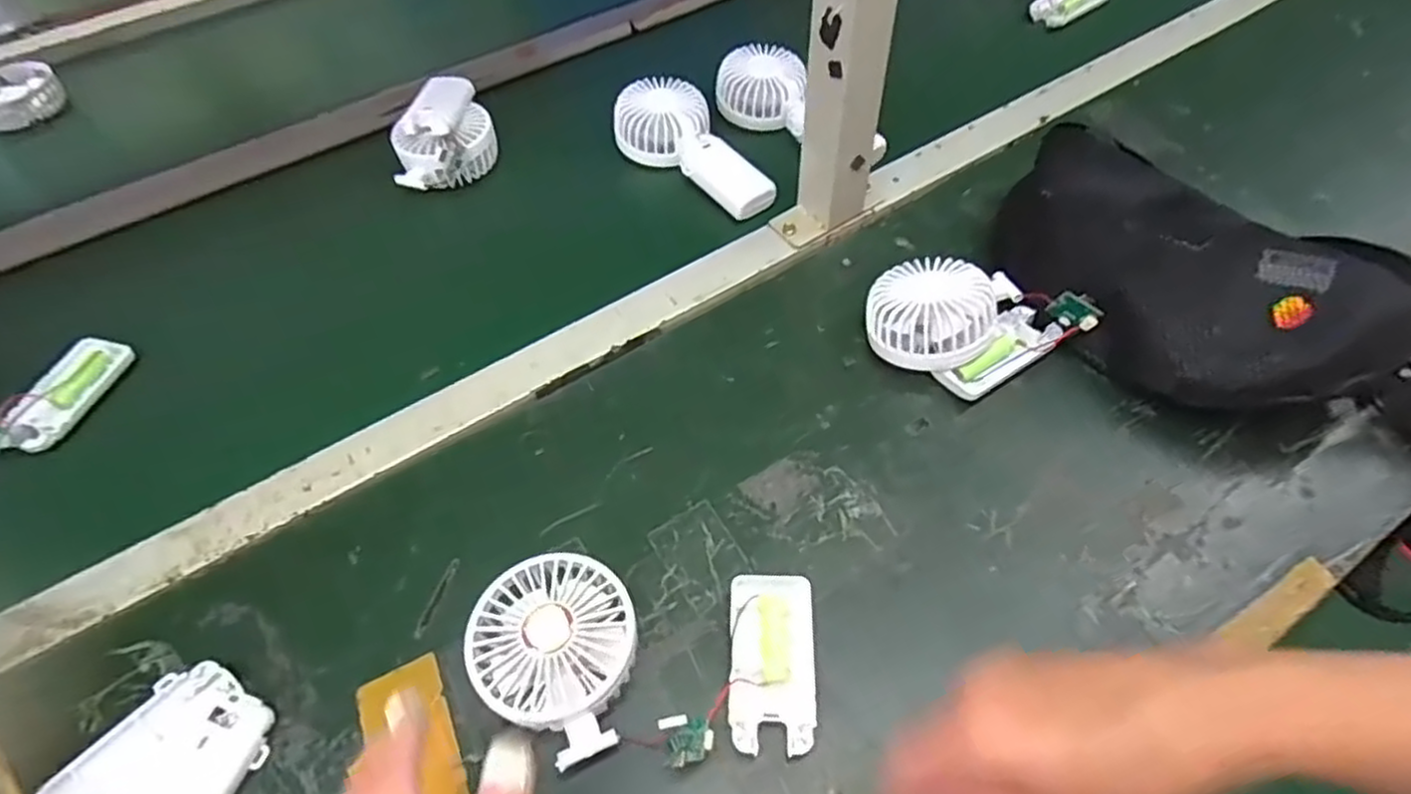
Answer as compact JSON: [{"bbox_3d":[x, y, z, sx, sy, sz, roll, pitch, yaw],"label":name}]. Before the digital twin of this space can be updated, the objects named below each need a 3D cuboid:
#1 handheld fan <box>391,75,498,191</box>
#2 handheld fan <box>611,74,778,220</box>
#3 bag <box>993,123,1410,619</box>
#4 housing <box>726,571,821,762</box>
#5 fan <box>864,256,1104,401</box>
[{"bbox_3d":[-0.238,-0.238,0.668,0.086,0.058,0.096,-14,56,-6],"label":"handheld fan"},{"bbox_3d":[-0.011,-0.224,0.656,0.079,0.039,0.171,-33,60,-19],"label":"handheld fan"},{"bbox_3d":[0.374,-0.051,0.508,0.183,0.109,0.376,-31,59,-17],"label":"bag"},{"bbox_3d":[0.037,0.145,0.406,0.046,0.011,0.094,0,55,3],"label":"housing"},{"bbox_3d":[0.182,-0.055,0.524,0.120,0.056,0.110,-25,58,-14],"label":"fan"}]

